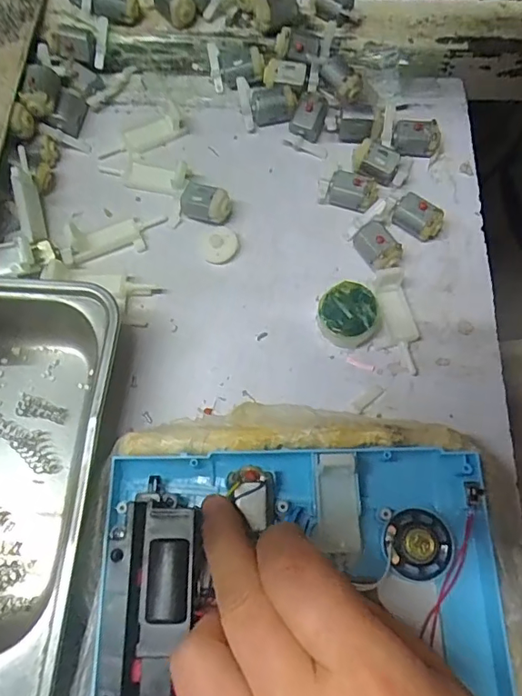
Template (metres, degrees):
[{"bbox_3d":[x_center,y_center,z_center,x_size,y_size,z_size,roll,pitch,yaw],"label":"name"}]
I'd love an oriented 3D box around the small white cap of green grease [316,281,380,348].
[{"bbox_3d":[0.049,-0.018,0.284,0.033,0.017,0.032,0,71,-1],"label":"small white cap of green grease"}]

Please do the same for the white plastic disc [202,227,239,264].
[{"bbox_3d":[-0.024,-0.061,0.303,0.021,0.008,0.021,0,71,-1],"label":"white plastic disc"}]

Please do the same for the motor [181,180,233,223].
[{"bbox_3d":[-0.033,-0.085,0.306,0.029,0.017,0.018,17,72,5],"label":"motor"}]

